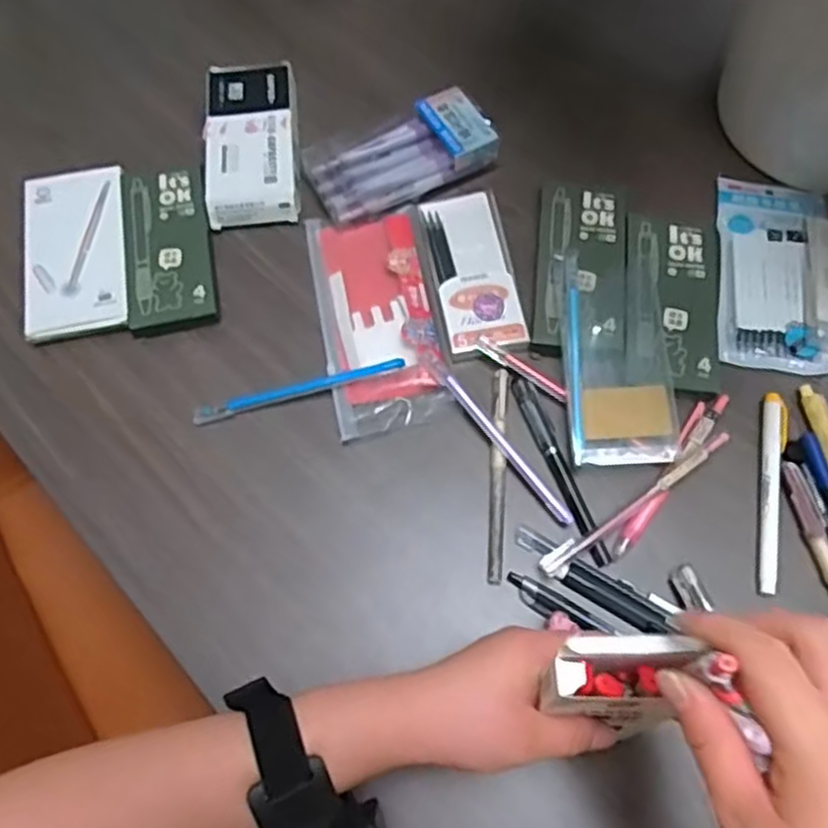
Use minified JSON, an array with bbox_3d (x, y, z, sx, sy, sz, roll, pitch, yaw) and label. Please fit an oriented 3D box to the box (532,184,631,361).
[{"bbox_3d":[0.127,-0.112,0.554,0.065,0.013,0.149,7,68,5],"label":"box"}]

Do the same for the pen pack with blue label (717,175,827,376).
[{"bbox_3d":[0.271,-0.110,0.562,0.077,0.009,0.166,7,68,5],"label":"pen pack with blue label"}]

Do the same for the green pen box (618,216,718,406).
[{"bbox_3d":[0.185,-0.082,0.545,0.067,0.018,0.142,4,68,4],"label":"green pen box"}]

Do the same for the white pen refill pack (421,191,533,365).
[{"bbox_3d":[0.044,-0.112,0.563,0.058,0.006,0.151,-9,68,-1],"label":"white pen refill pack"}]

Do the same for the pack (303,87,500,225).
[{"bbox_3d":[-0.012,-0.211,0.599,0.143,0.025,0.075,-26,69,-8],"label":"pack"}]

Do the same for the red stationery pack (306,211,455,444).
[{"bbox_3d":[-0.027,-0.076,0.553,0.087,0.012,0.182,-13,68,-3],"label":"red stationery pack"}]

